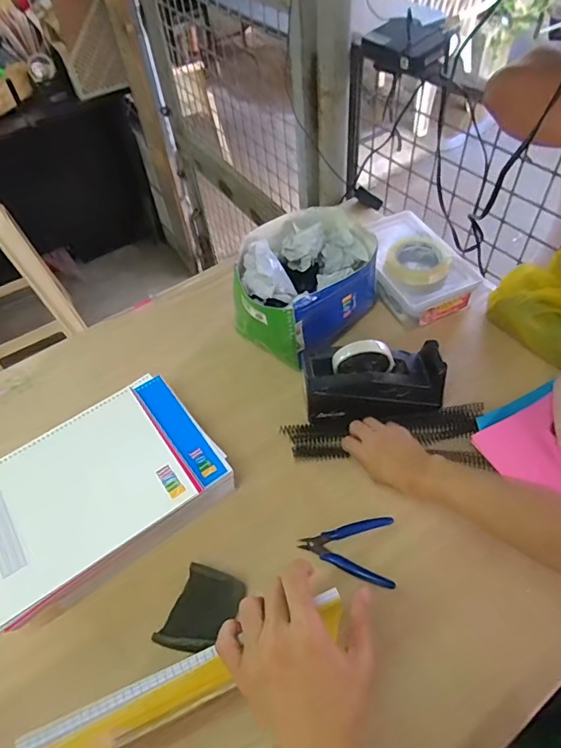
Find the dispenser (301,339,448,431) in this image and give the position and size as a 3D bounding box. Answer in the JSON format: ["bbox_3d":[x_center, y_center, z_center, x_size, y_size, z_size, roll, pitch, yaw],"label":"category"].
[{"bbox_3d":[0.135,0.015,0.693,0.202,0.100,0.088,-9,52,-2],"label":"dispenser"}]

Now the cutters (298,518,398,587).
[{"bbox_3d":[0.083,0.217,0.593,0.114,0.018,0.084,5,53,9],"label":"cutters"}]

